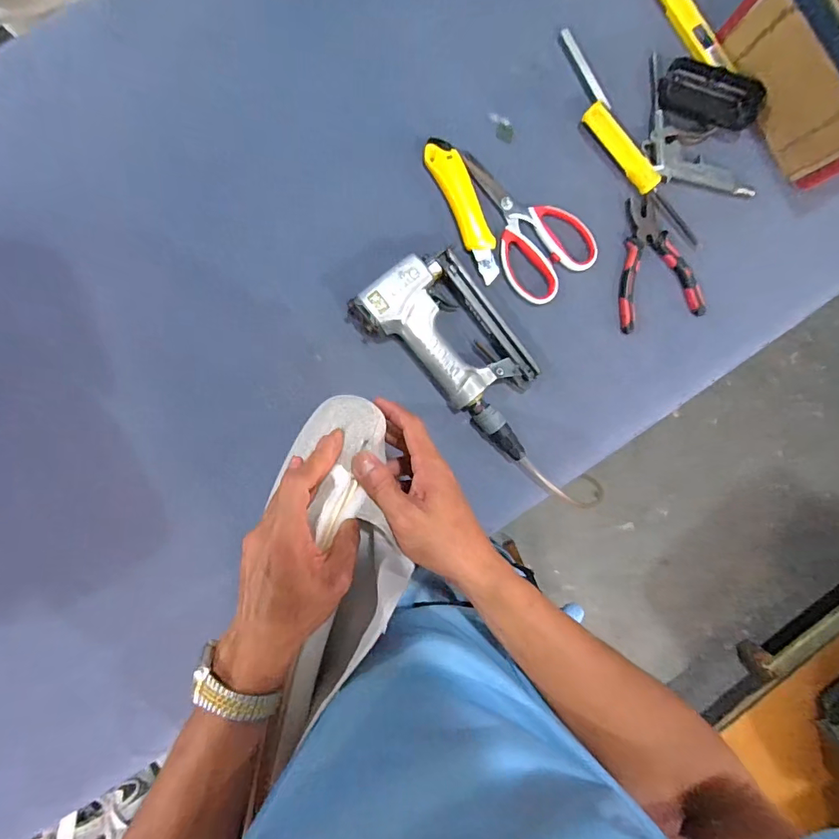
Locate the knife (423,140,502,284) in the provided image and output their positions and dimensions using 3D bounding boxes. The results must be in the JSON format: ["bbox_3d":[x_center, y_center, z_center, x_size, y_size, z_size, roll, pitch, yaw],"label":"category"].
[{"bbox_3d":[0.054,-0.238,0.535,0.036,0.014,0.164,-26,95,-1],"label":"knife"}]

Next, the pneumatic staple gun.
[{"bbox_3d":[0.052,-0.082,0.527,0.243,0.036,0.125,40,91,-5],"label":"pneumatic staple gun"}]

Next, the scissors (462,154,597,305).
[{"bbox_3d":[0.114,-0.226,0.535,0.102,0.009,0.181,-40,95,0],"label":"scissors"}]

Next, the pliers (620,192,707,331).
[{"bbox_3d":[0.265,-0.183,0.547,0.095,0.017,0.146,-18,94,-2],"label":"pliers"}]

